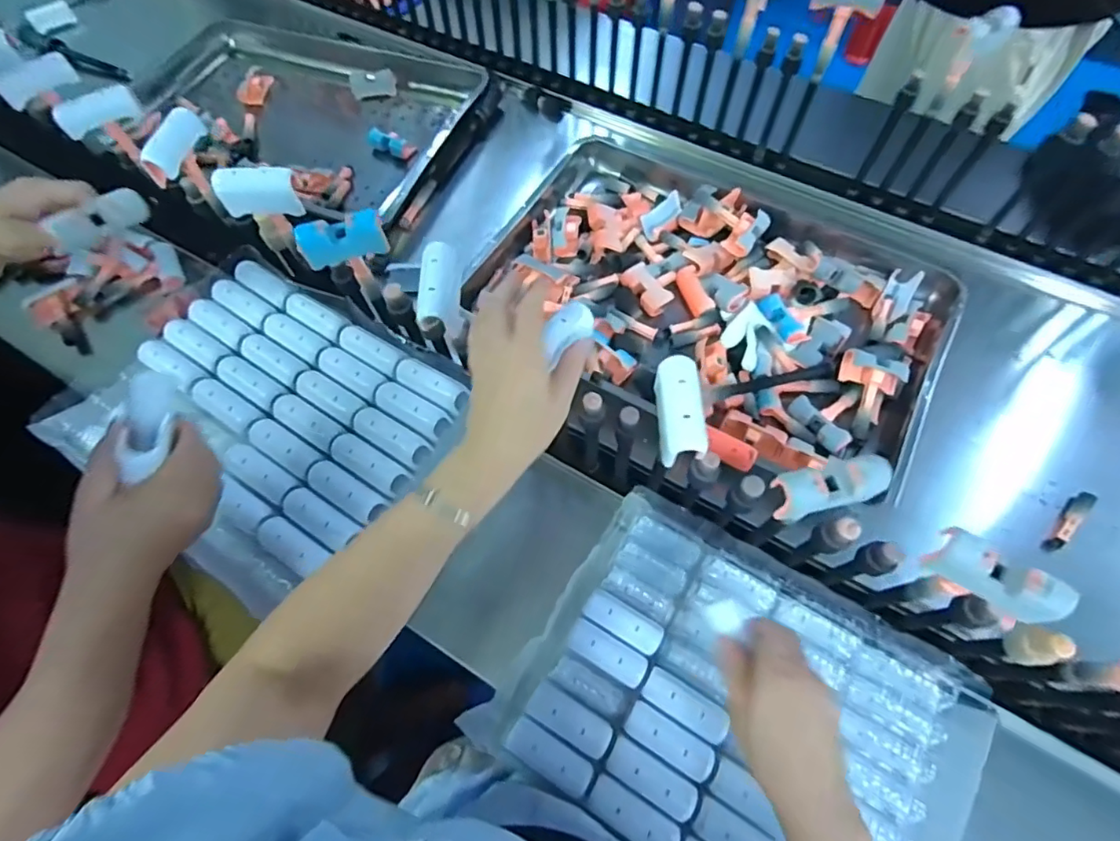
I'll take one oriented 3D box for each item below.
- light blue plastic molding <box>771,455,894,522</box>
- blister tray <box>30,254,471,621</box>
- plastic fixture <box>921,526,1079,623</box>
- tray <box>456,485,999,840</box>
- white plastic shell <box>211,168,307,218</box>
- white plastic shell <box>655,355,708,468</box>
[{"bbox_3d":[0.186,0.045,0.380,0.075,0.032,0.030,-15,63,-4],"label":"light blue plastic molding"},{"bbox_3d":[-0.287,-0.005,0.529,0.346,0.028,0.264,29,68,17],"label":"blister tray"},{"bbox_3d":[0.278,0.099,0.347,0.073,0.030,0.025,32,69,18],"label":"plastic fixture"},{"bbox_3d":[0.160,0.258,0.482,0.369,0.051,0.284,29,68,17],"label":"tray"},{"bbox_3d":[-0.291,-0.220,0.527,0.075,0.044,0.019,-3,62,2],"label":"white plastic shell"},{"bbox_3d":[0.088,-0.009,0.405,0.033,0.027,0.077,-1,62,3],"label":"white plastic shell"}]

